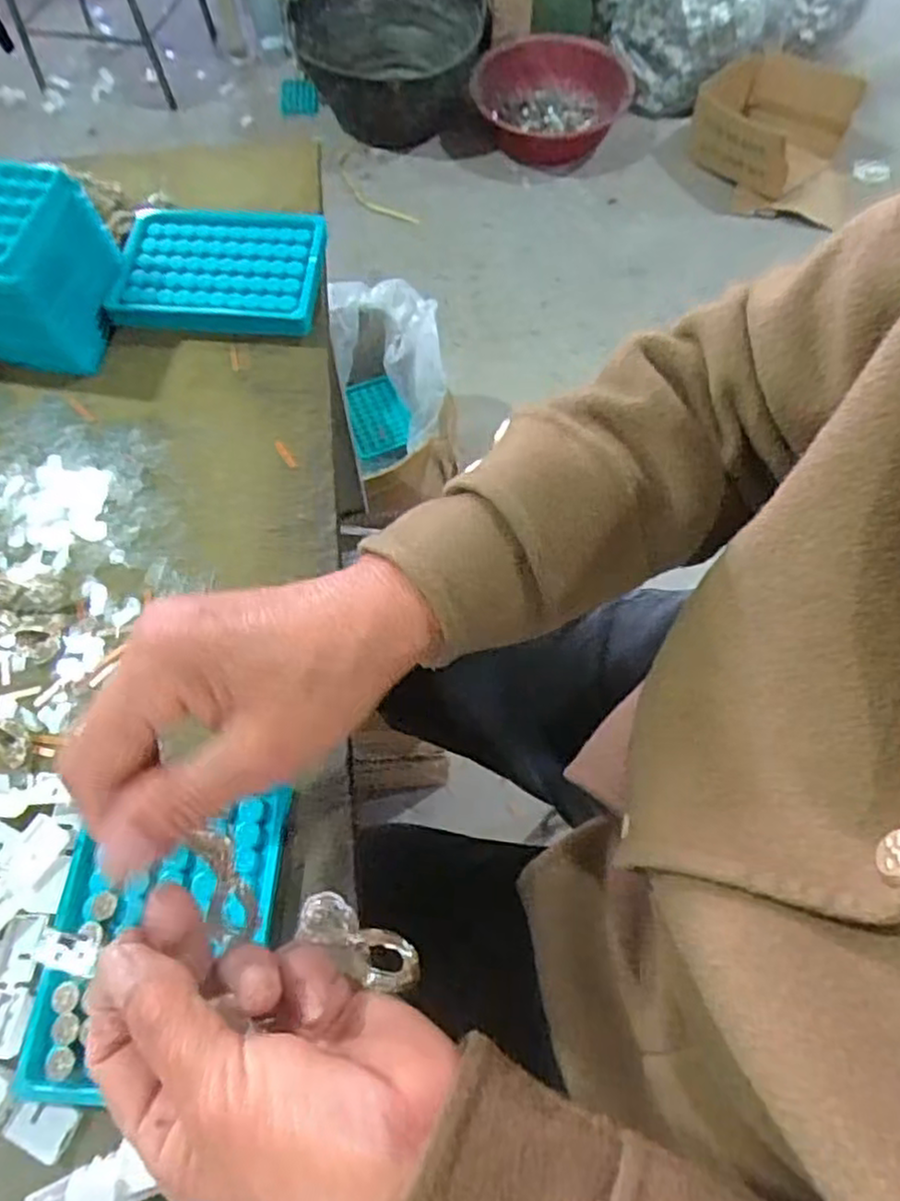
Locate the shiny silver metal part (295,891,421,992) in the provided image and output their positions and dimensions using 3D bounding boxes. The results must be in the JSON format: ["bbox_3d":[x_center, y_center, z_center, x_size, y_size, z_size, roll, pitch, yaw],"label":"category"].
[{"bbox_3d":[-0.035,0.126,0.262,0.051,0.011,0.018,21,65,27],"label":"shiny silver metal part"}]

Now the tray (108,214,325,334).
[{"bbox_3d":[-0.152,-0.217,0.474,0.130,0.026,0.093,3,64,1],"label":"tray"}]

